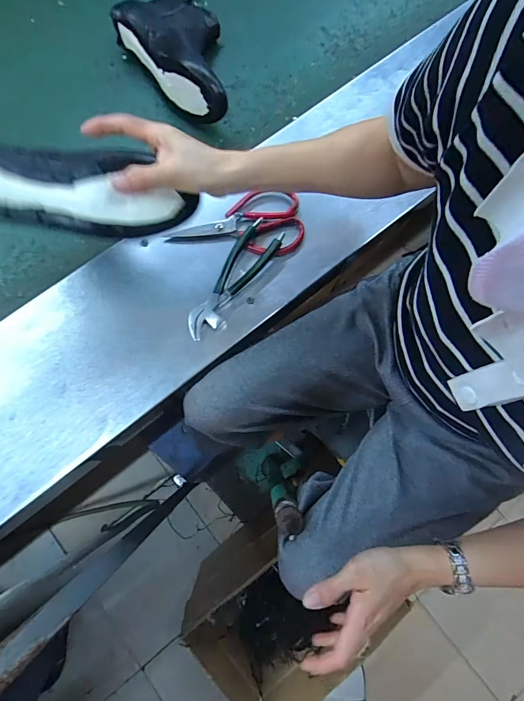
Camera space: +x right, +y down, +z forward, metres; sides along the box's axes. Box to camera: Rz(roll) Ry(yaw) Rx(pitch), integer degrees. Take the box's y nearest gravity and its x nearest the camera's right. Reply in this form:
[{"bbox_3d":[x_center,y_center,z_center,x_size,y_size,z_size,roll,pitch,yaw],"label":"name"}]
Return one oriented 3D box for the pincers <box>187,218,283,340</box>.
[{"bbox_3d":[-0.045,-0.102,0.502,0.051,0.028,0.191,38,80,8],"label":"pincers"}]

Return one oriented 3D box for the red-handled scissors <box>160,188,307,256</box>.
[{"bbox_3d":[-0.040,-0.184,0.519,0.195,0.015,0.092,-5,93,-2],"label":"red-handled scissors"}]

